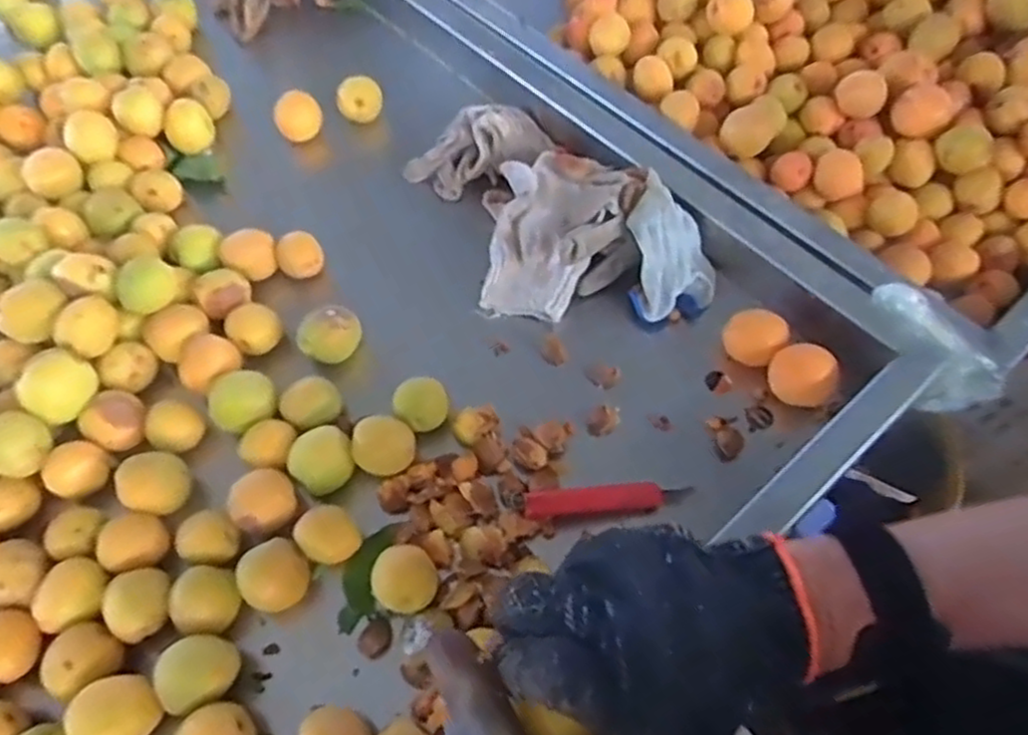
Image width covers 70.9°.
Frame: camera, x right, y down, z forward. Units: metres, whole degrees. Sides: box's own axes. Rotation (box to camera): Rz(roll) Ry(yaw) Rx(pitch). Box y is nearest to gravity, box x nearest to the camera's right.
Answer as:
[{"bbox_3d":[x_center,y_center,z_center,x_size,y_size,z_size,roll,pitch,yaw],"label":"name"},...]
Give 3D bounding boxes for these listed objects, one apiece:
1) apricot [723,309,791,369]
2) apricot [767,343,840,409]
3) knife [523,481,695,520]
[{"bbox_3d":[0.182,-0.020,0.546,0.042,0.039,0.033,36,66,21],"label":"apricot"},{"bbox_3d":[0.209,0.005,0.520,0.048,0.033,0.039,34,65,20],"label":"apricot"},{"bbox_3d":[0.067,0.087,0.483,0.119,0.021,0.017,-7,58,-3],"label":"knife"}]

